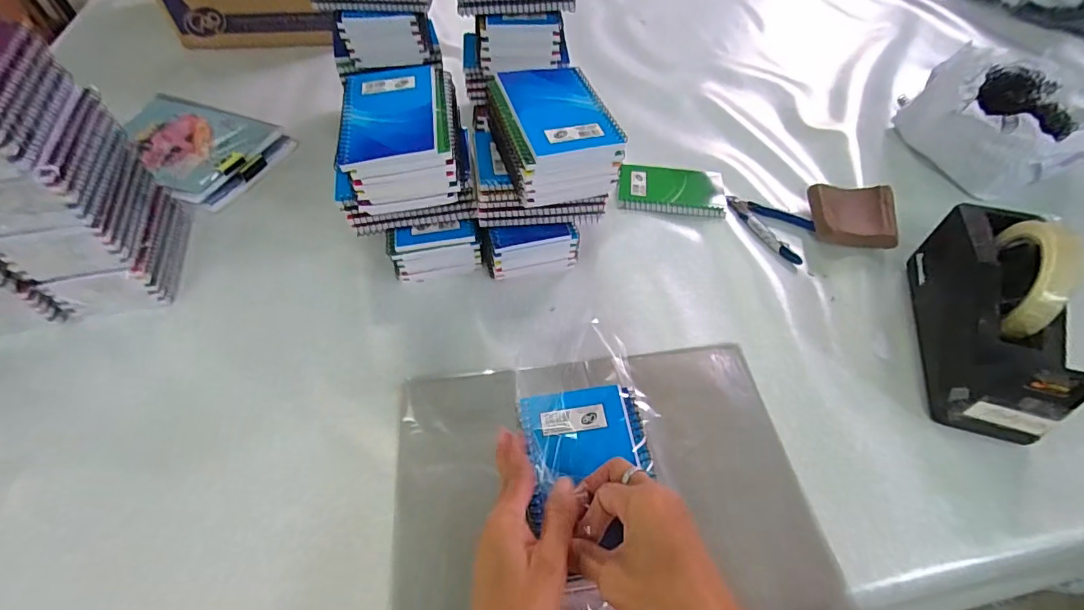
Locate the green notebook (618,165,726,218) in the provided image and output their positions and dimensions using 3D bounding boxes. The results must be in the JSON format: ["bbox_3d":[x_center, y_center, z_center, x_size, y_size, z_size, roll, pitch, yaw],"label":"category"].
[{"bbox_3d":[0.161,-0.145,0.613,0.128,0.008,0.087,6,54,5],"label":"green notebook"}]

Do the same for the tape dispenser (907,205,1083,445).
[{"bbox_3d":[0.397,0.001,0.430,0.069,0.120,0.200,12,55,9],"label":"tape dispenser"}]

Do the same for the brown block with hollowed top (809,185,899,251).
[{"bbox_3d":[0.357,-0.100,0.563,0.086,0.026,0.086,8,54,7],"label":"brown block with hollowed top"}]

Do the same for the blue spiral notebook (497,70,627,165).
[{"bbox_3d":[0.015,-0.180,0.450,0.087,0.012,0.131,-15,55,-10],"label":"blue spiral notebook"}]

